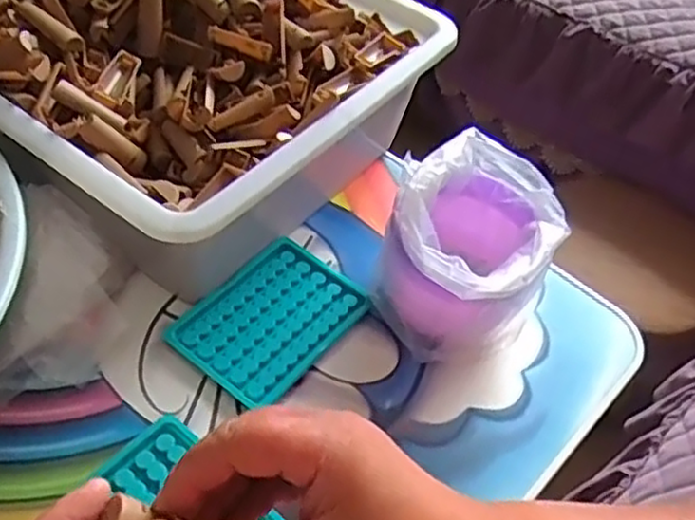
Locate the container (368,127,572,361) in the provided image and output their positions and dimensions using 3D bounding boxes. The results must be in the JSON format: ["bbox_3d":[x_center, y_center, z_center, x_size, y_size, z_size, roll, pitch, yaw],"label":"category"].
[{"bbox_3d":[0.083,-0.008,0.501,0.108,0.120,0.118,27,51,17],"label":"container"}]

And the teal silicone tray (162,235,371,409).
[{"bbox_3d":[-0.056,0.042,0.523,0.095,0.010,0.128,31,53,20],"label":"teal silicone tray"}]

